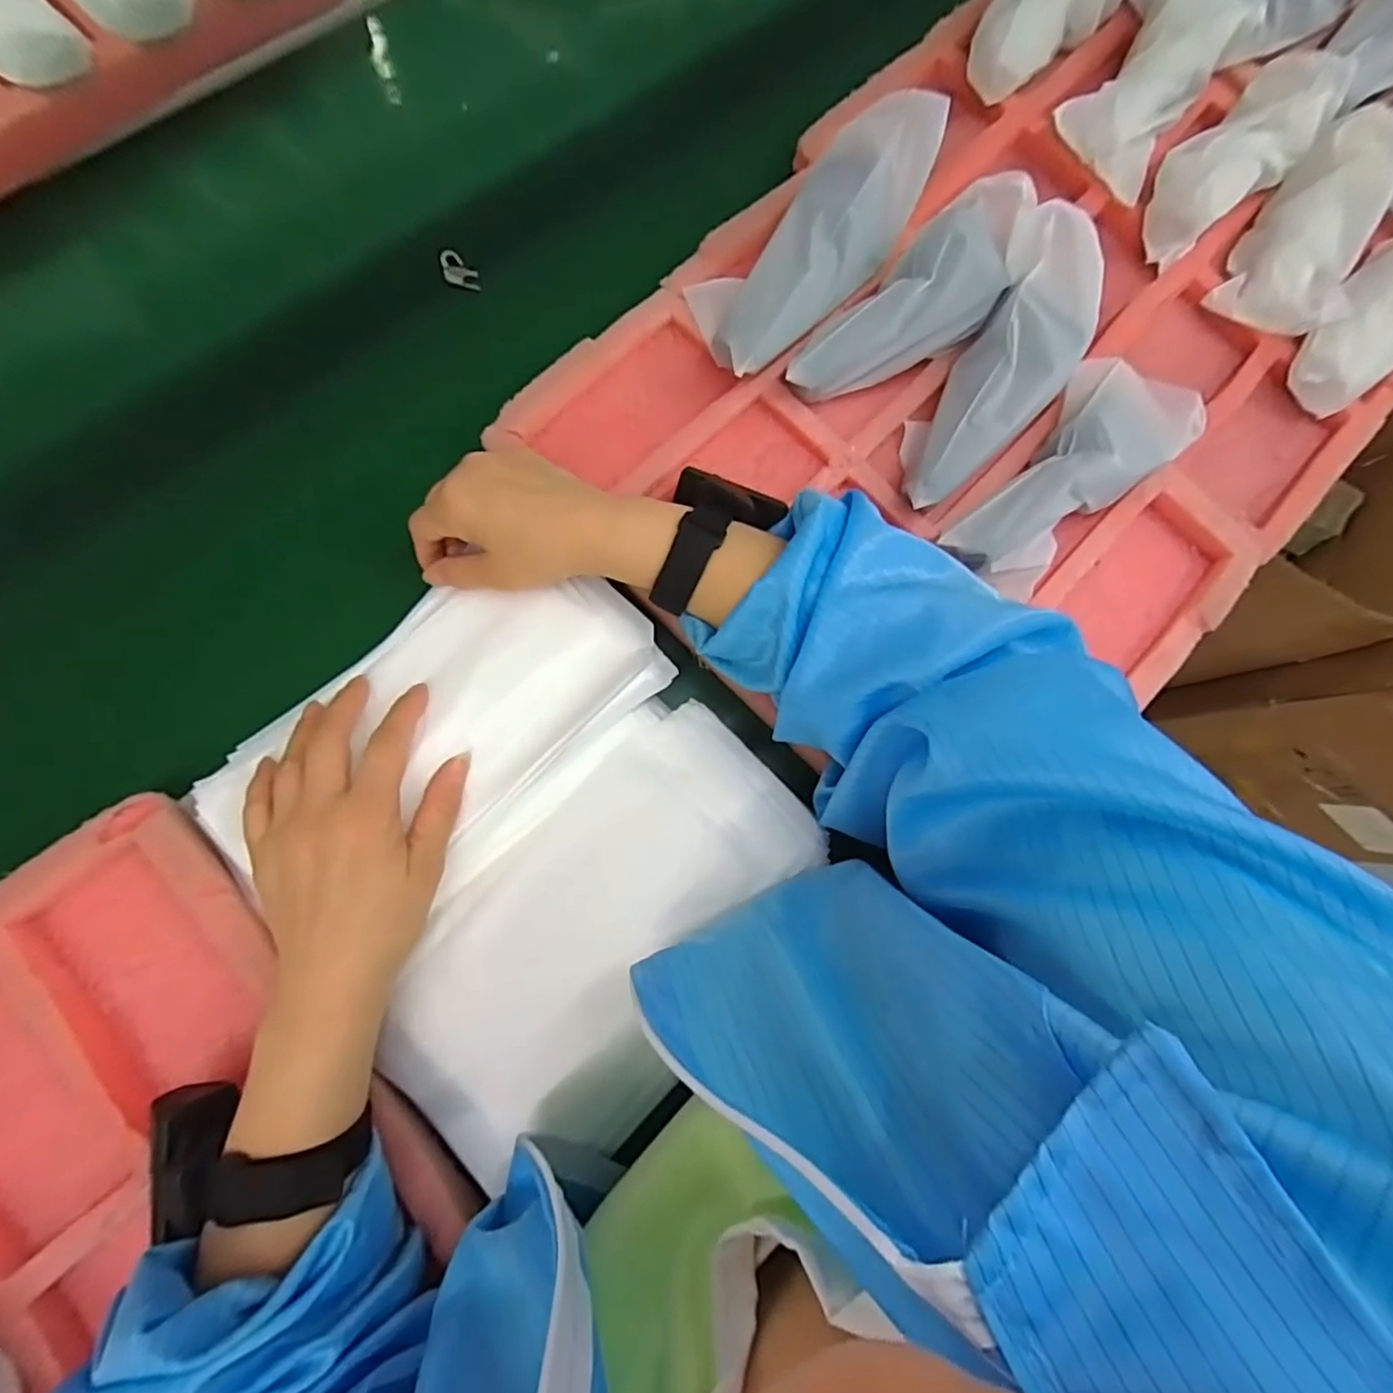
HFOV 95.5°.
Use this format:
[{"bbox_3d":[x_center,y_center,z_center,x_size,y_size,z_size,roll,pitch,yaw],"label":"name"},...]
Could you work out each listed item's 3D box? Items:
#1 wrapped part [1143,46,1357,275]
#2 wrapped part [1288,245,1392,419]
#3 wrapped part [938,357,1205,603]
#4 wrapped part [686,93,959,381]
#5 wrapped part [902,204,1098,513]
[{"bbox_3d":[0.412,-0.413,0.476,0.173,0.058,0.069,-41,87,-12],"label":"wrapped part"},{"bbox_3d":[0.517,-0.287,0.477,0.164,0.048,0.071,-44,89,-8],"label":"wrapped part"},{"bbox_3d":[0.247,-0.141,0.422,0.084,0.060,0.191,41,78,2],"label":"wrapped part"},{"bbox_3d":[0.073,-0.299,0.416,0.077,0.051,0.186,43,94,0],"label":"wrapped part"},{"bbox_3d":[0.198,-0.209,0.413,0.076,0.045,0.192,29,99,-2],"label":"wrapped part"}]

